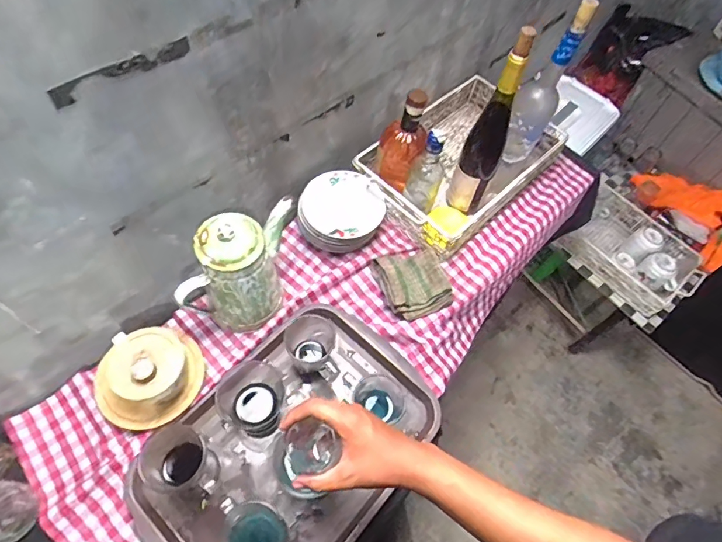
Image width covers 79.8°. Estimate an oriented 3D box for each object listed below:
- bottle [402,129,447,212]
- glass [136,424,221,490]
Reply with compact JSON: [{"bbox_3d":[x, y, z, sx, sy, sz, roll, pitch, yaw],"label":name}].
[{"bbox_3d":[0.116,-0.172,0.772,0.062,0.182,0.062,18,59,4],"label":"bottle"},{"bbox_3d":[-0.242,0.262,0.586,0.072,0.124,0.067,3,59,-5],"label":"glass"}]

